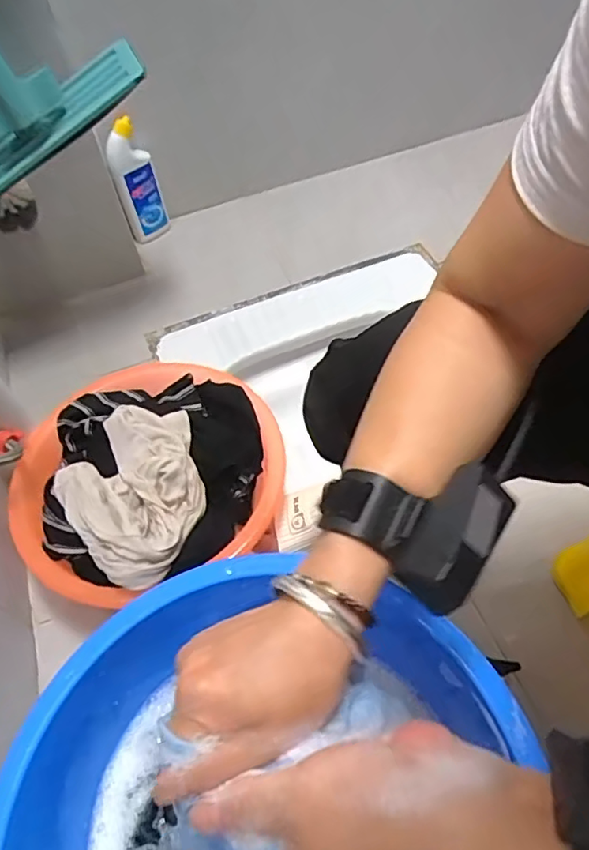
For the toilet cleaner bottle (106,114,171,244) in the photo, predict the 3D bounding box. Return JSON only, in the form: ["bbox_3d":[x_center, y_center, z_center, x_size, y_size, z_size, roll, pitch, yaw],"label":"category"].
[{"bbox_3d":[-0.300,-0.460,1.119,0.084,0.226,0.059,-20,54,-9],"label":"toilet cleaner bottle"}]

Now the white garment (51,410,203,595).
[{"bbox_3d":[-0.178,0.074,0.681,0.180,0.056,0.193,-34,58,-18],"label":"white garment"}]

